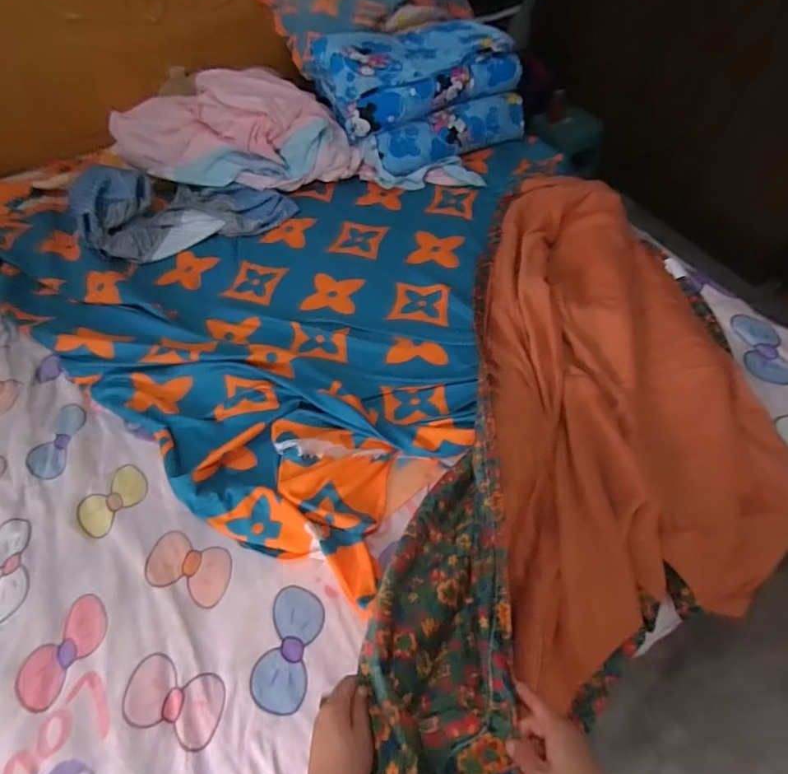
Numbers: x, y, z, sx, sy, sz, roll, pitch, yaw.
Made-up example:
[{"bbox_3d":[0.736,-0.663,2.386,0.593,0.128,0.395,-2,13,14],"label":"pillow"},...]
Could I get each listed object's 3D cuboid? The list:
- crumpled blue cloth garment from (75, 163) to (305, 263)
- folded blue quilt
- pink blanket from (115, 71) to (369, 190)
[{"bbox_3d":[-0.598,-0.530,1.340,0.586,0.151,0.284,-21,56,-11],"label":"crumpled blue cloth garment"},{"bbox_3d":[0.060,-0.930,1.488,0.533,0.228,0.483,-27,58,-14],"label":"folded blue quilt"},{"bbox_3d":[-0.480,-0.761,1.428,0.733,0.242,0.257,3,55,6],"label":"pink blanket"}]

